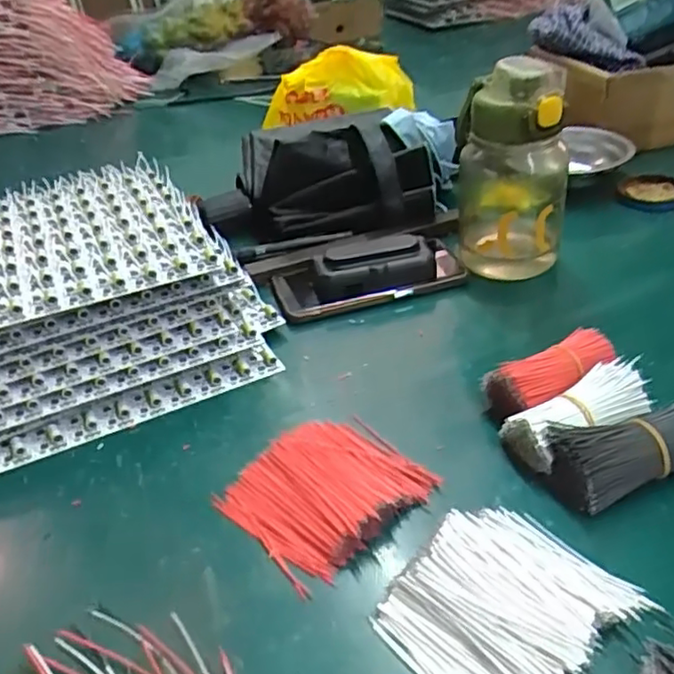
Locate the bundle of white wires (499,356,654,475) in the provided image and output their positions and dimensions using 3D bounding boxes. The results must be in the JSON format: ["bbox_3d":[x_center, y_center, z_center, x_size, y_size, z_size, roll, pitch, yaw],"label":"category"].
[{"bbox_3d":[0.147,0.047,0.401,0.089,0.036,0.041,-17,36,-18],"label":"bundle of white wires"}]

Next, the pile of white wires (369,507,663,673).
[{"bbox_3d":[0.081,0.125,0.314,0.105,0.020,0.087,-27,41,-29],"label":"pile of white wires"}]

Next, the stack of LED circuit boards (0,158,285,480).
[{"bbox_3d":[-0.249,-0.030,0.536,0.324,0.086,0.305,-20,38,-21],"label":"stack of LED circuit boards"}]

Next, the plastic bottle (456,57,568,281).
[{"bbox_3d":[0.147,-0.143,0.558,0.090,0.178,0.080,6,36,14],"label":"plastic bottle"}]

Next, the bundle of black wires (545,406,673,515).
[{"bbox_3d":[0.168,0.062,0.377,0.088,0.035,0.045,-15,36,-14],"label":"bundle of black wires"}]

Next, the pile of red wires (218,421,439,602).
[{"bbox_3d":[-0.007,0.085,0.384,0.102,0.019,0.086,-30,42,-31],"label":"pile of red wires"}]

